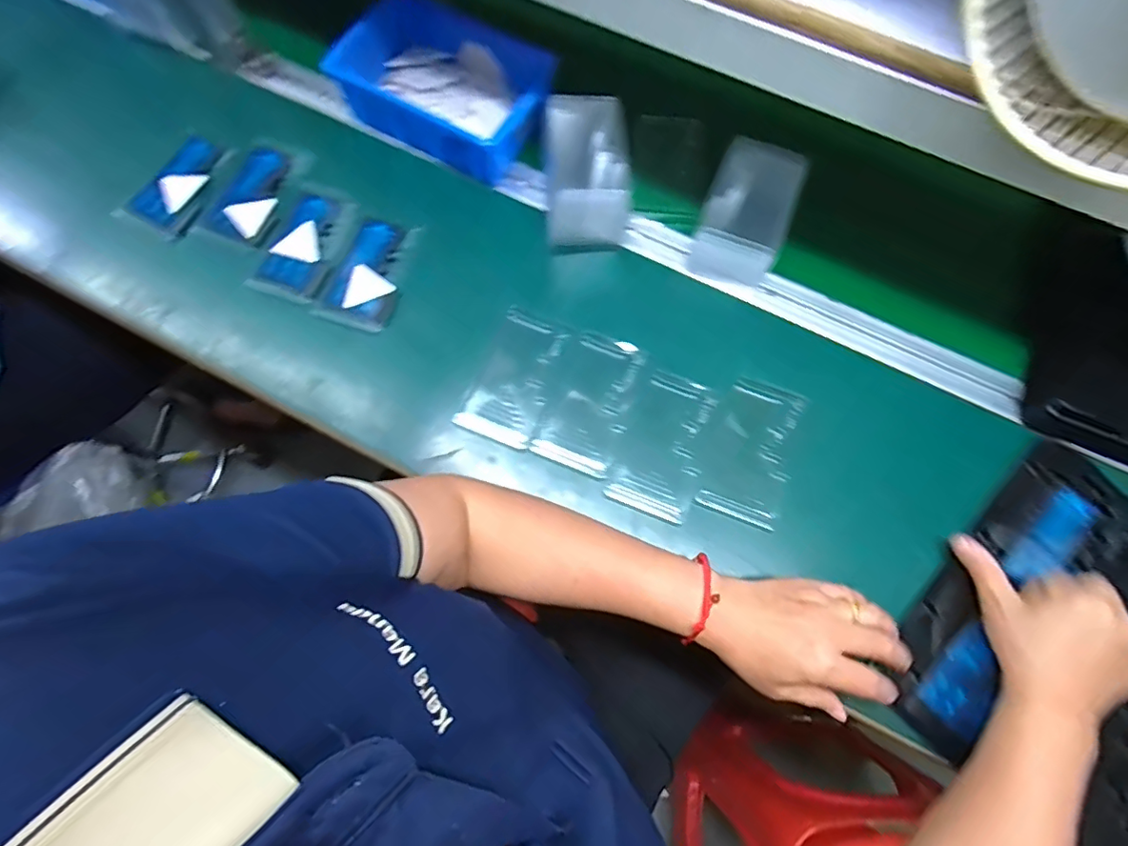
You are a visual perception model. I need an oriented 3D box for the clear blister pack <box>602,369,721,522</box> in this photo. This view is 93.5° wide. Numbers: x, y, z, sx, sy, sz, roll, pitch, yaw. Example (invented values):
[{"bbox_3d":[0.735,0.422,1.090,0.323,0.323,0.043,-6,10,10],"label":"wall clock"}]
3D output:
[{"bbox_3d":[0.092,0.020,0.474,0.070,0.012,0.126,23,74,7],"label":"clear blister pack"}]

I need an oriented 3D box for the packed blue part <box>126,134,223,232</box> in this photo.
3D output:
[{"bbox_3d":[-0.401,-0.251,0.555,0.066,0.024,0.103,35,75,10],"label":"packed blue part"}]

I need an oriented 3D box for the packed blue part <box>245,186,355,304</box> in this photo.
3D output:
[{"bbox_3d":[-0.260,-0.180,0.533,0.065,0.012,0.117,18,73,5],"label":"packed blue part"}]

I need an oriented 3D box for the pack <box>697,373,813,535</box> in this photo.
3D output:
[{"bbox_3d":[0.167,0.023,0.475,0.075,0.019,0.125,18,73,5],"label":"pack"}]

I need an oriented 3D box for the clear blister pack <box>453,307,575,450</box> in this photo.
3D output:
[{"bbox_3d":[-0.044,-0.044,0.492,0.071,0.013,0.127,21,73,6],"label":"clear blister pack"}]

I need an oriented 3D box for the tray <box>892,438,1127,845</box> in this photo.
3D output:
[{"bbox_3d":[0.412,0.172,0.421,0.216,0.030,0.282,39,76,11],"label":"tray"}]

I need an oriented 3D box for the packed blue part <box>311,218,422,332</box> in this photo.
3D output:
[{"bbox_3d":[-0.191,-0.147,0.520,0.067,0.013,0.111,20,73,6],"label":"packed blue part"}]

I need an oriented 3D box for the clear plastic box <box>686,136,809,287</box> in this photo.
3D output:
[{"bbox_3d":[0.174,-0.200,0.512,0.079,0.062,0.127,20,73,5],"label":"clear plastic box"}]

